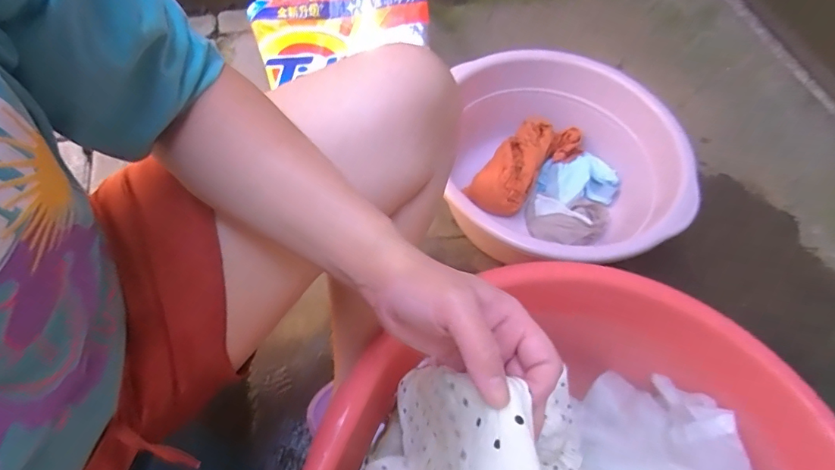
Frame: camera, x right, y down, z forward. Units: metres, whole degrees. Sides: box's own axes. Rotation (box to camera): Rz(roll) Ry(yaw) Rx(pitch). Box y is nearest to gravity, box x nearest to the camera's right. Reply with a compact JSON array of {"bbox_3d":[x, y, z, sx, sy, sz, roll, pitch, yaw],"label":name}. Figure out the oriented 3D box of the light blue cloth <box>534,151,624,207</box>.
[{"bbox_3d":[0.297,-0.103,0.875,0.142,0.052,0.098,-4,59,-5],"label":"light blue cloth"}]

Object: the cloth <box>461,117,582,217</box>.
[{"bbox_3d":[0.200,-0.129,0.873,0.114,0.059,0.236,39,65,19],"label":"cloth"}]

